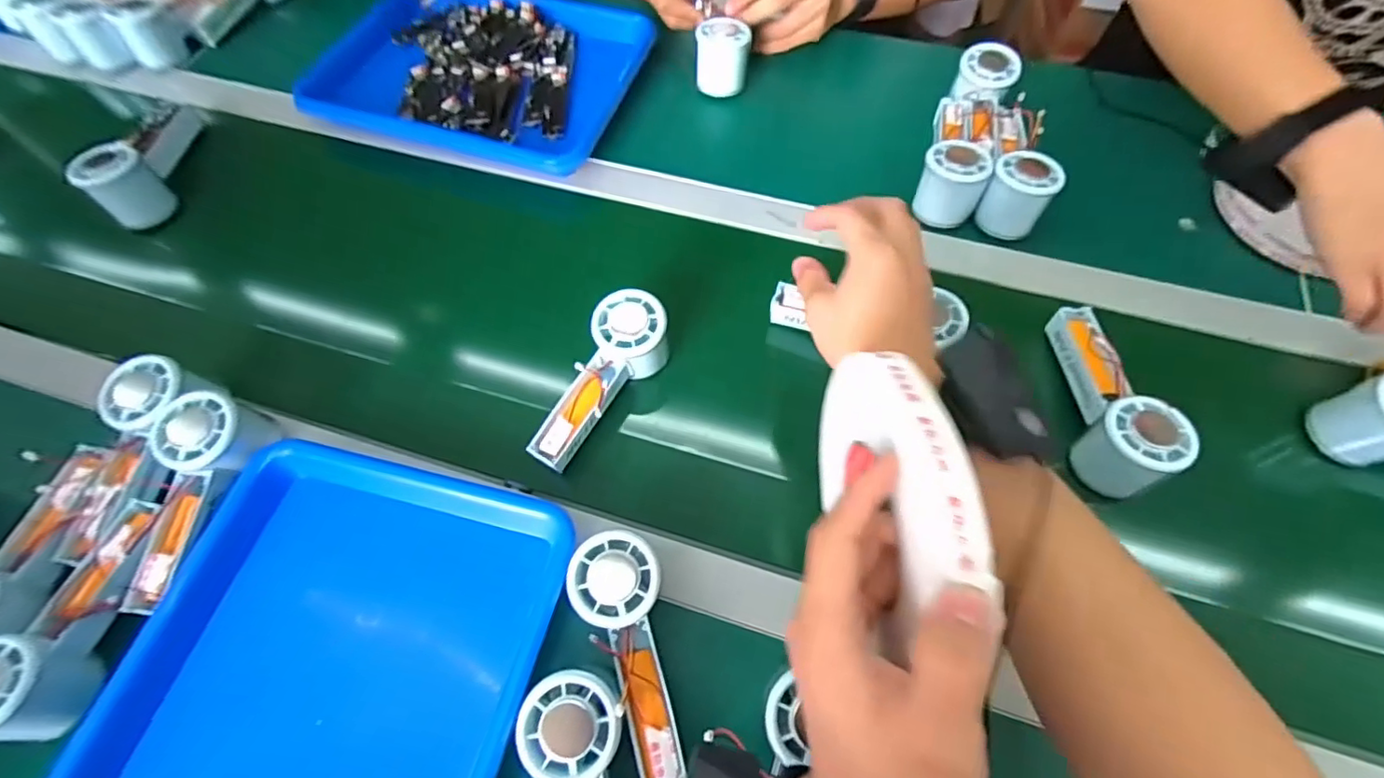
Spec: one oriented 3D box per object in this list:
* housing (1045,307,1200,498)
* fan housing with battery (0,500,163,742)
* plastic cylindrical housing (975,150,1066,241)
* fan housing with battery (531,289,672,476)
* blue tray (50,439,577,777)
[{"bbox_3d":[0.320,0.003,0.450,0.052,0.067,0.148,4,64,4],"label":"housing"},{"bbox_3d":[-0.407,0.145,0.386,0.048,0.061,0.149,11,65,7],"label":"fan housing with battery"},{"bbox_3d":[0.297,-0.178,0.535,0.057,0.059,0.053,32,69,16],"label":"plastic cylindrical housing"},{"bbox_3d":[-0.077,-0.008,0.463,0.052,0.054,0.146,33,70,17],"label":"fan housing with battery"},{"bbox_3d":[-0.235,0.213,0.368,0.247,0.049,0.333,11,65,7],"label":"blue tray"}]

